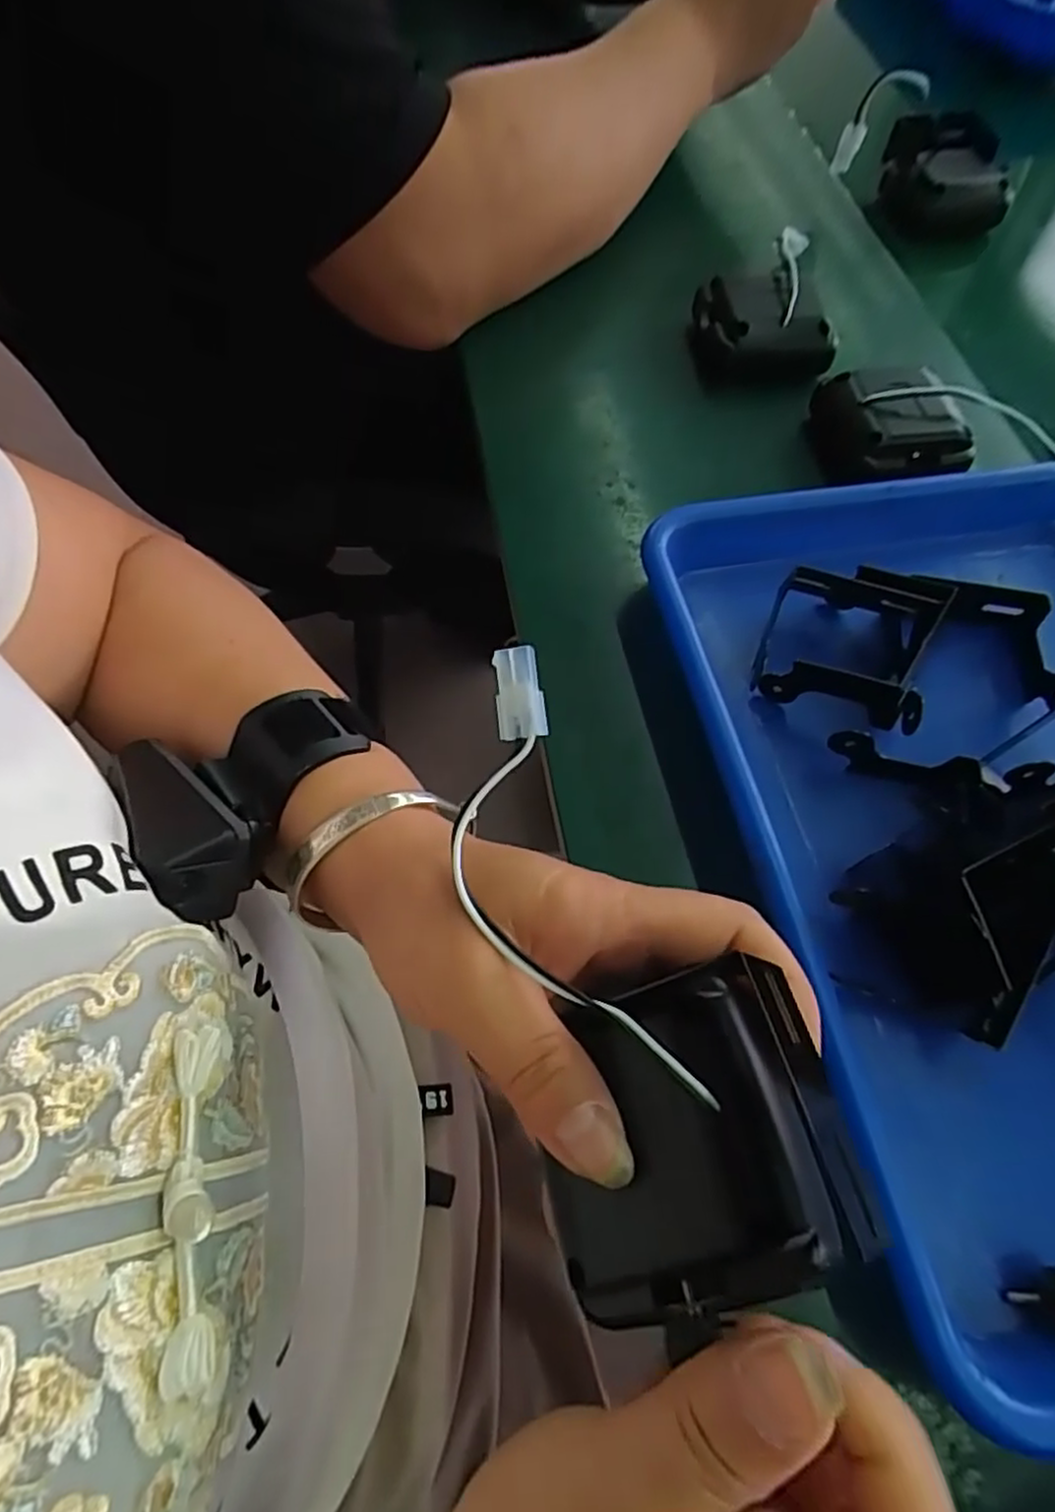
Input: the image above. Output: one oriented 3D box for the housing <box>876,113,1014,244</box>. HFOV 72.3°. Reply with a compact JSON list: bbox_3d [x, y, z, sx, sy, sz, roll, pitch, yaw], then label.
[{"bbox_3d":[0.282,-0.394,0.492,0.065,0.045,0.080,-2,62,-5],"label":"housing"}]

